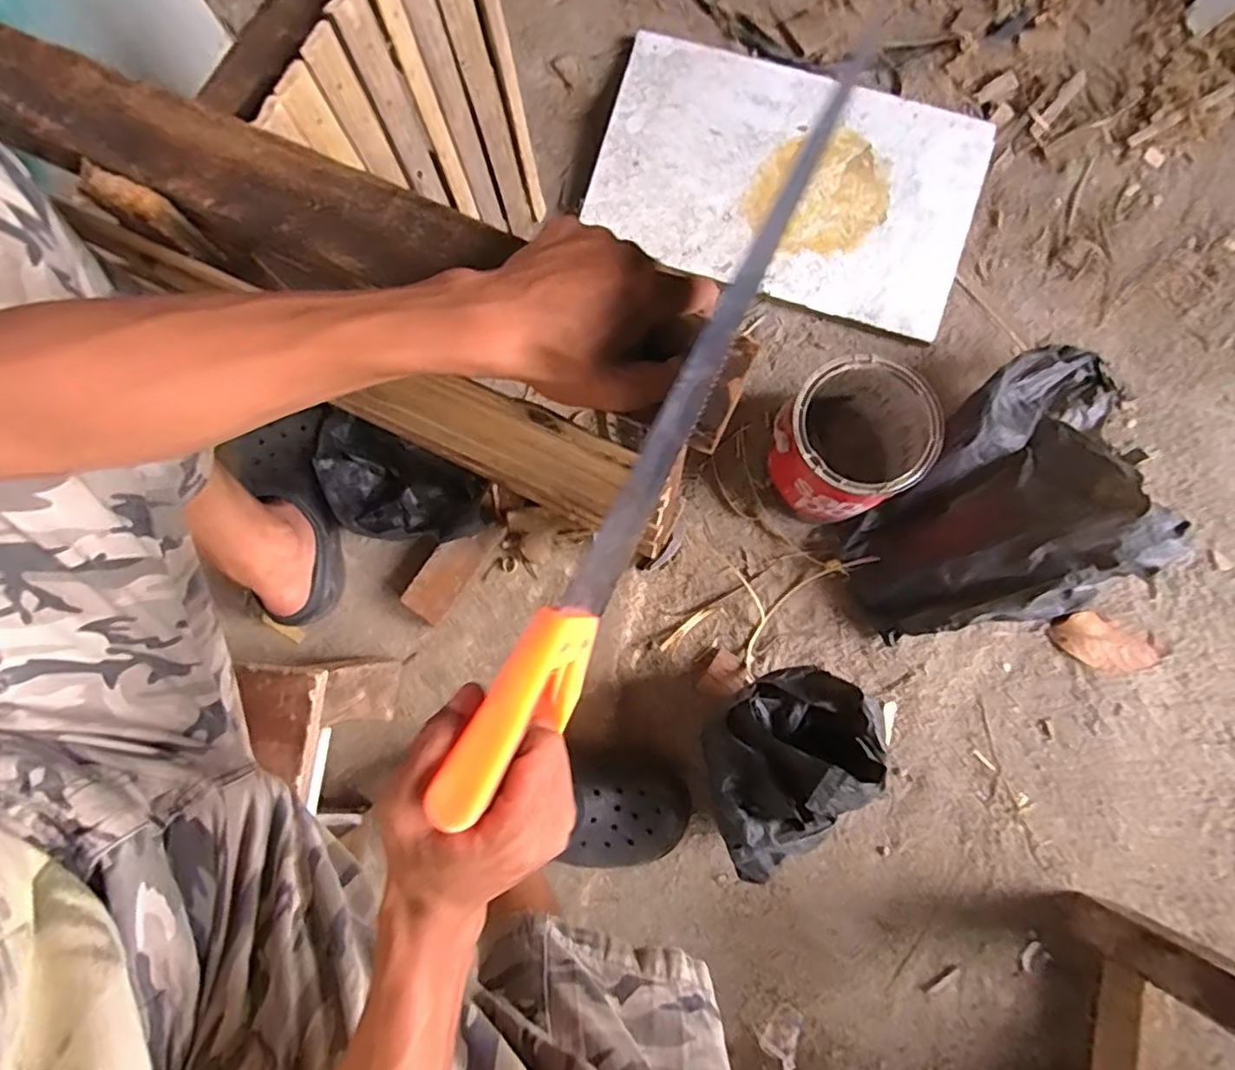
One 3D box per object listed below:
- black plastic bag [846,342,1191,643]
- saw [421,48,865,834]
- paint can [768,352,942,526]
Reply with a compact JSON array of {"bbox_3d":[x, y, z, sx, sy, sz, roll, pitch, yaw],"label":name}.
[{"bbox_3d":[0.455,-0.041,0.699,0.216,0.176,0.387,40,82,6],"label":"black plastic bag"},{"bbox_3d":[0.021,-0.035,0.310,0.030,0.105,0.358,28,86,4],"label":"saw"},{"bbox_3d":[0.260,-0.104,0.726,0.157,0.172,0.144,0,80,-1],"label":"paint can"}]

